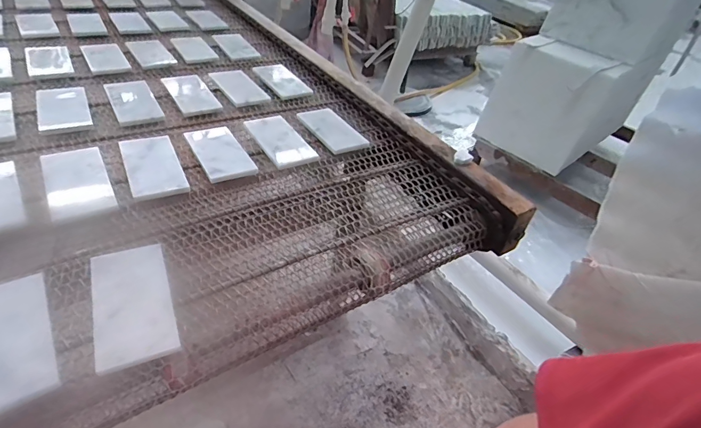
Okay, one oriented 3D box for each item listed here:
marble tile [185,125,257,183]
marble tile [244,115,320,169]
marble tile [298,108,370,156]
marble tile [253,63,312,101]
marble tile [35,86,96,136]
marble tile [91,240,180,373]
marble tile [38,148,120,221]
[{"bbox_3d":[-0.218,-0.104,0.676,0.076,0.009,0.157,-18,45,-28],"label":"marble tile"},{"bbox_3d":[-0.123,-0.132,0.726,0.080,0.014,0.161,-19,47,-26],"label":"marble tile"},{"bbox_3d":[-0.036,-0.167,0.793,0.083,0.010,0.151,-21,53,-30],"label":"marble tile"},{"bbox_3d":[-0.156,-0.306,0.925,0.080,0.015,0.172,-18,45,-28],"label":"marble tile"},{"bbox_3d":[-0.495,-0.181,0.702,0.076,0.005,0.137,-15,53,-29],"label":"marble tile"},{"bbox_3d":[-0.236,0.094,0.444,0.076,0.007,0.147,-8,47,-30],"label":"marble tile"},{"bbox_3d":[-0.385,-0.047,0.575,0.076,0.004,0.149,-15,51,-33],"label":"marble tile"}]

